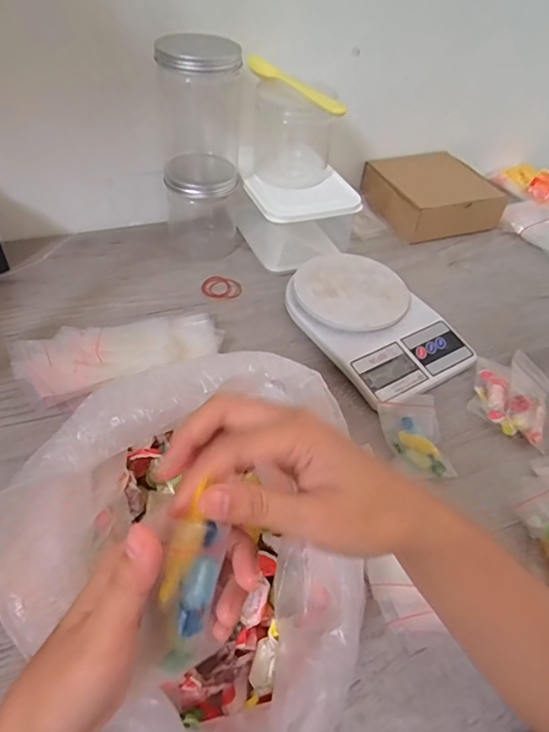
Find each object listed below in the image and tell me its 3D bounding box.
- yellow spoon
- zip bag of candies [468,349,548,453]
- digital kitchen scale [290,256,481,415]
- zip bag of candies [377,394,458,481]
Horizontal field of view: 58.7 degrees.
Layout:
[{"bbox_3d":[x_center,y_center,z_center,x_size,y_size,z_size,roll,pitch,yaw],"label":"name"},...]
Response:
[{"bbox_3d":[0.021,-0.319,0.551,0.018,0.015,0.157,-27,55,-28],"label":"yellow spoon"},{"bbox_3d":[0.243,0.027,0.494,0.073,0.030,0.089,22,49,13],"label":"zip bag of candies"},{"bbox_3d":[0.109,-0.055,0.556,0.147,0.028,0.208,-24,54,-26],"label":"digital kitchen scale"},{"bbox_3d":[0.132,0.064,0.458,0.056,0.016,0.088,1,47,-5],"label":"zip bag of candies"}]

